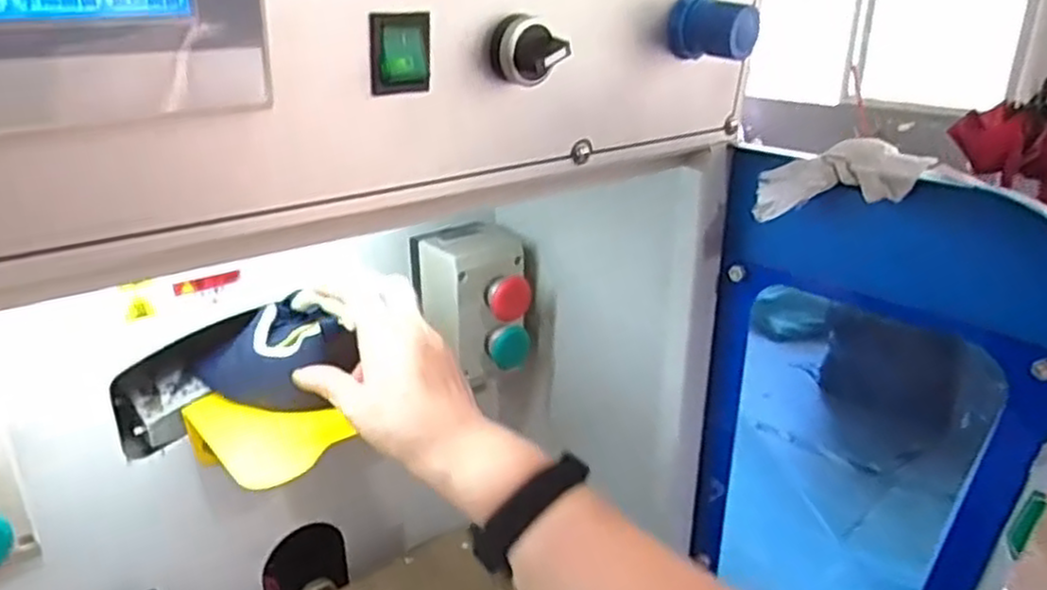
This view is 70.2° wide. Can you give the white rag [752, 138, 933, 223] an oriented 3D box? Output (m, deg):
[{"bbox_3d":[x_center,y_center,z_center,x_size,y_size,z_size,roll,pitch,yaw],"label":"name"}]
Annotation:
[{"bbox_3d":[0.179,-0.067,0.426,0.094,0.035,0.019,-10,11,42],"label":"white rag"}]

